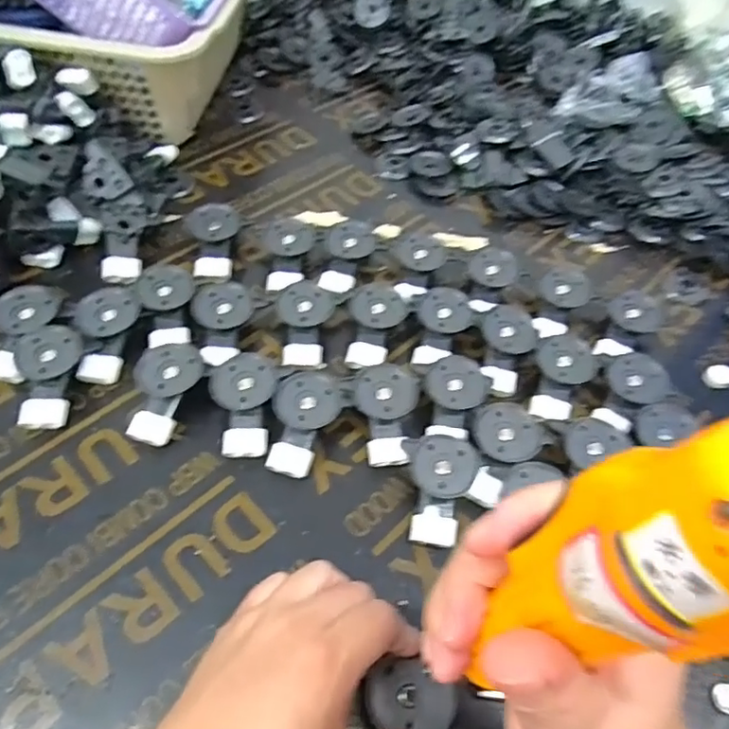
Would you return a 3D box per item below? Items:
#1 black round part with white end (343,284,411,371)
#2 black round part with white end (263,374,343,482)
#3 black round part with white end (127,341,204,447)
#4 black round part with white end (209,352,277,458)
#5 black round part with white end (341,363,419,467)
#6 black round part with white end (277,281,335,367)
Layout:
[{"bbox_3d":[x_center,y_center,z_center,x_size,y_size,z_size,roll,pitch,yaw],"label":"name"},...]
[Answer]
[{"bbox_3d":[0.008,-0.030,0.444,0.041,0.019,0.070,13,54,4],"label":"black round part with white end"},{"bbox_3d":[-0.044,0.039,0.395,0.042,0.027,0.068,24,56,11],"label":"black round part with white end"},{"bbox_3d":[-0.137,0.018,0.393,0.040,0.012,0.070,14,76,4],"label":"black round part with white end"},{"bbox_3d":[-0.080,0.027,0.393,0.040,0.027,0.064,-2,55,-7],"label":"black round part with white end"},{"bbox_3d":[0.009,0.034,0.398,0.050,0.028,0.066,5,54,-2],"label":"black round part with white end"},{"bbox_3d":[-0.044,-0.030,0.435,0.039,0.019,0.064,4,54,-2],"label":"black round part with white end"}]

